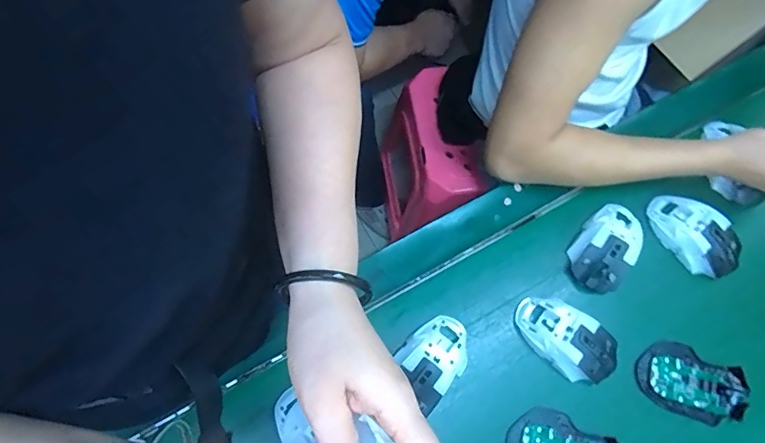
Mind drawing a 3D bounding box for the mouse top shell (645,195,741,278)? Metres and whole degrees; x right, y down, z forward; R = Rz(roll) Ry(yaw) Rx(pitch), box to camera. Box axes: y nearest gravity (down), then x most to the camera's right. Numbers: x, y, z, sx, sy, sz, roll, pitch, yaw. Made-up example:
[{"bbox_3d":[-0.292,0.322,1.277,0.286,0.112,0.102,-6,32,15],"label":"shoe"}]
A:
[{"bbox_3d":[0.376,0.016,0.578,0.058,0.045,0.112,-43,80,-14],"label":"mouse top shell"}]

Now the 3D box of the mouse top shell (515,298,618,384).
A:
[{"bbox_3d":[0.206,0.130,0.527,0.118,0.036,0.064,39,74,10],"label":"mouse top shell"}]

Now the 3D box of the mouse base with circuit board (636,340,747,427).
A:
[{"bbox_3d":[0.343,0.179,0.527,0.113,0.024,0.073,28,74,5],"label":"mouse base with circuit board"}]

